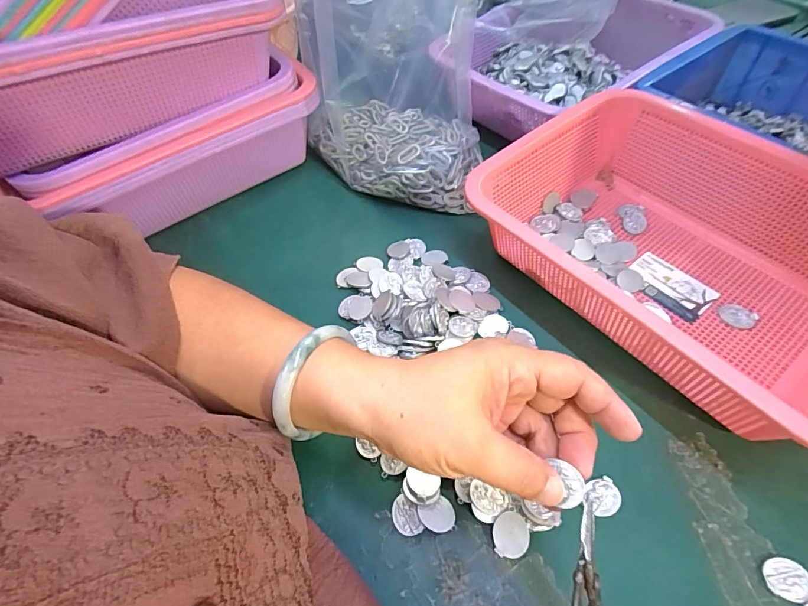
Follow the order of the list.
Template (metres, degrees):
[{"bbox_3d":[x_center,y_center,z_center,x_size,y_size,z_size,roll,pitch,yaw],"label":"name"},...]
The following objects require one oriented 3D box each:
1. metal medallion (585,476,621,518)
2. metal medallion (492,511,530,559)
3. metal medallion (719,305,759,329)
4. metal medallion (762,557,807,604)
[{"bbox_3d":[0.129,0.125,0.274,0.022,0.004,0.020,-19,55,-9],"label":"metal medallion"},{"bbox_3d":[0.066,0.143,0.262,0.021,0.004,0.024,-7,64,8],"label":"metal medallion"},{"bbox_3d":[0.268,0.011,0.341,0.018,0.005,0.024,-40,61,-22],"label":"metal medallion"},{"bbox_3d":[0.221,0.158,0.243,0.026,0.004,0.022,-17,54,-8],"label":"metal medallion"}]

